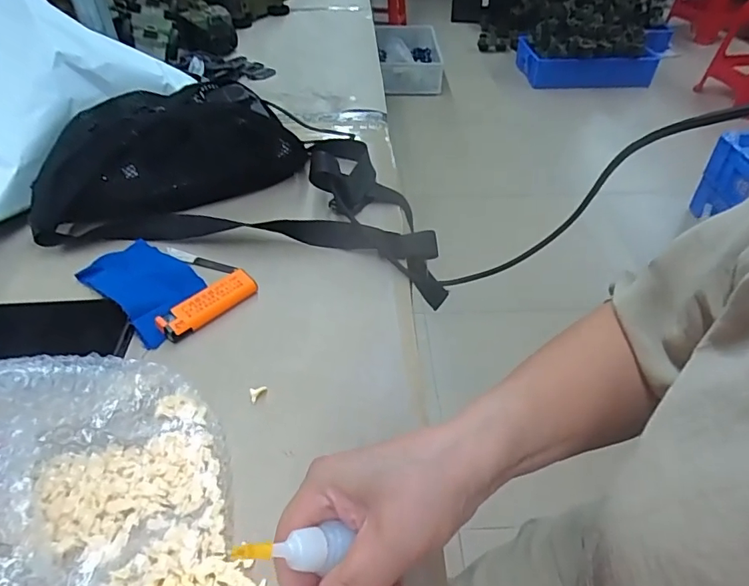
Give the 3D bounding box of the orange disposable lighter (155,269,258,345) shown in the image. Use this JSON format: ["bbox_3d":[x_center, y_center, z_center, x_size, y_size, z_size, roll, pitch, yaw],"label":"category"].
[{"bbox_3d":[-0.132,0.009,0.403,0.025,0.017,0.081,31,50,28],"label":"orange disposable lighter"}]

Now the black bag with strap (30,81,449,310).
[{"bbox_3d":[-0.116,-0.124,0.497,0.373,0.086,0.233,10,43,9],"label":"black bag with strap"}]

